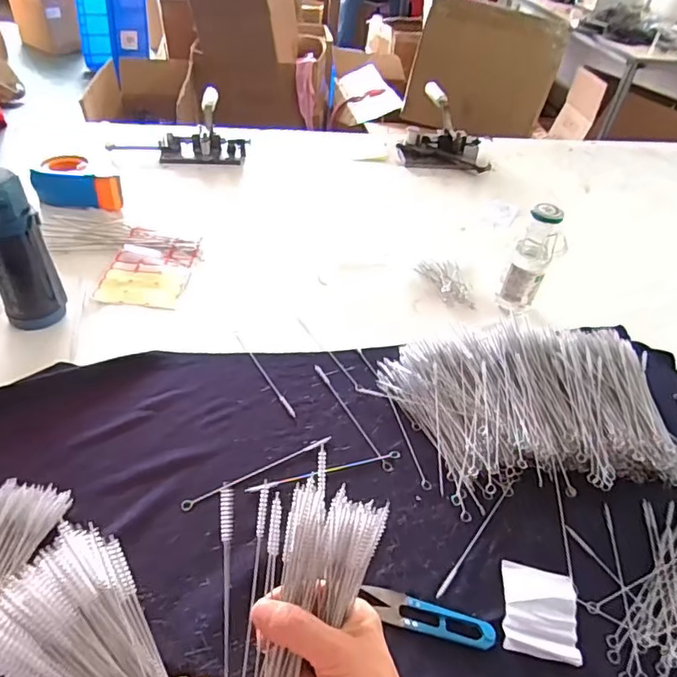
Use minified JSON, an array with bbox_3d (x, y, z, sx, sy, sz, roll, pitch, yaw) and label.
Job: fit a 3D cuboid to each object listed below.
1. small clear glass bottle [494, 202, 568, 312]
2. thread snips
[{"bbox_3d":[0.285,-0.119,0.776,0.057,0.154,0.057,-25,52,-30],"label":"small clear glass bottle"},{"bbox_3d":[0.080,0.248,0.469,0.118,0.013,0.029,13,43,7],"label":"thread snips"}]

